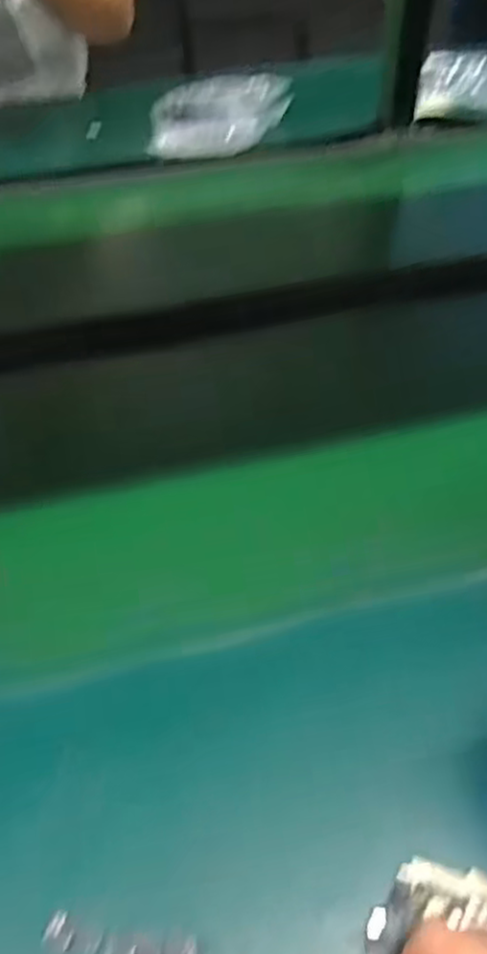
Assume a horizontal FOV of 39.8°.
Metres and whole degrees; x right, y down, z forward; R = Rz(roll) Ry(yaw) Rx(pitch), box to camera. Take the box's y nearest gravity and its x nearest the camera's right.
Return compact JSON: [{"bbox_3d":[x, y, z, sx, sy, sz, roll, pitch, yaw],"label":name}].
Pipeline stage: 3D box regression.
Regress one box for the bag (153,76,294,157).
[{"bbox_3d":[-0.031,-0.483,0.890,0.181,0.063,0.139,-2,46,-1],"label":"bag"}]

